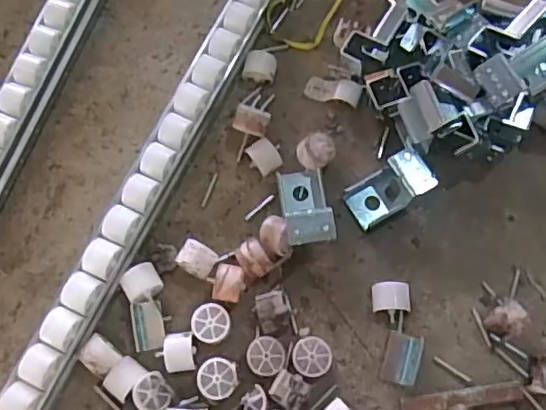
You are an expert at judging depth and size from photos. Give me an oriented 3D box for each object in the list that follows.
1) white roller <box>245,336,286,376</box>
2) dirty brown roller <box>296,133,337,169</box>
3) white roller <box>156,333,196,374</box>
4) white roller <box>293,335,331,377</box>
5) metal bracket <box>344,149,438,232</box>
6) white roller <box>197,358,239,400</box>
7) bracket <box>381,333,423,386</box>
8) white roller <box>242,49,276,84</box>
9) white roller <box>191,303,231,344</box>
[{"bbox_3d":[-0.006,0.138,0.532,0.032,0.021,0.033,-1,72,2],"label":"white roller"},{"bbox_3d":[0.042,-0.054,0.596,0.033,0.031,0.033,6,78,-27],"label":"dirty brown roller"},{"bbox_3d":[-0.088,0.137,0.537,0.031,0.027,0.033,-9,71,-1],"label":"white roller"},{"bbox_3d":[0.035,0.138,0.530,0.034,0.024,0.035,4,72,4],"label":"white roller"},{"bbox_3d":[0.112,-0.015,0.569,0.079,0.038,0.045,-28,73,-7],"label":"metal bracket"},{"bbox_3d":[-0.049,0.159,0.532,0.035,0.025,0.035,-1,72,2],"label":"white roller"},{"bbox_3d":[0.117,0.140,0.532,0.031,0.009,0.043,14,73,7],"label":"bracket"},{"bbox_3d":[-0.014,-0.149,0.629,0.034,0.022,0.034,2,72,3],"label":"white roller"},{"bbox_3d":[-0.057,0.112,0.547,0.035,0.023,0.035,4,72,4],"label":"white roller"}]

